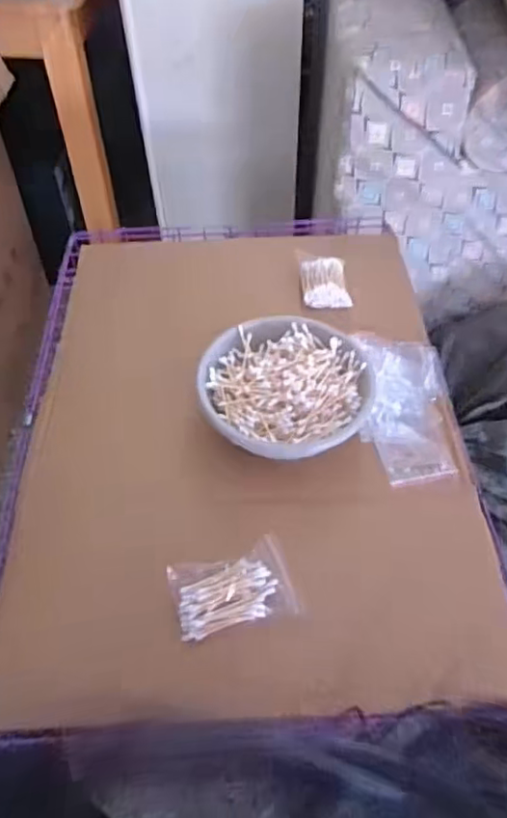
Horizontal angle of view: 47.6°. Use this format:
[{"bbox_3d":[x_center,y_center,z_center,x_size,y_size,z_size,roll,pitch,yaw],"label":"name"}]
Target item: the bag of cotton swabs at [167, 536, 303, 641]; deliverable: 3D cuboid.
[{"bbox_3d":[-0.019,0.167,0.535,0.107,0.015,0.069,-13,74,-11],"label":"bag of cotton swabs"}]

